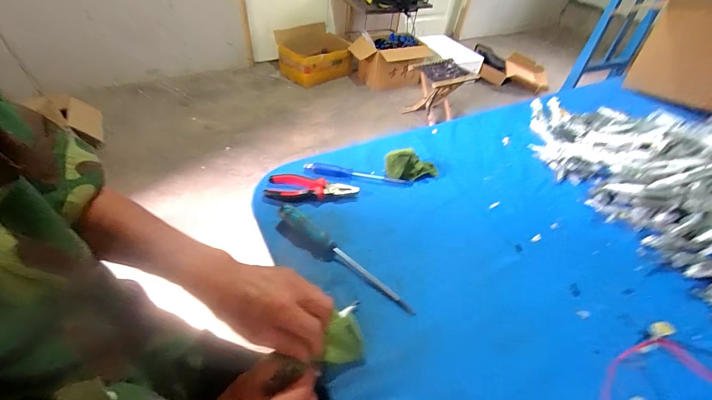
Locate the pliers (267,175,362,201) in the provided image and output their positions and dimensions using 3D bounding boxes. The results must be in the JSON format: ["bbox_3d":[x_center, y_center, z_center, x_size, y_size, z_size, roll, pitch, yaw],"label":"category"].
[{"bbox_3d":[-0.077,-0.022,0.549,0.157,0.018,0.050,-1,46,-7],"label":"pliers"}]

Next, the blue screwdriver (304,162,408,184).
[{"bbox_3d":[0.000,-0.049,0.585,0.192,0.019,0.020,9,46,2],"label":"blue screwdriver"}]

